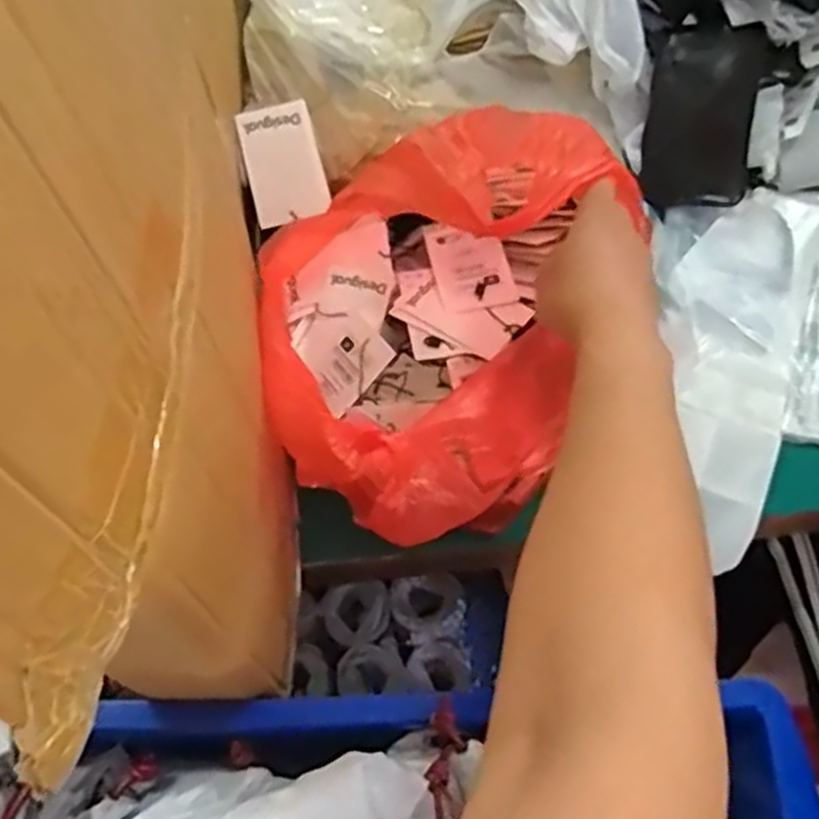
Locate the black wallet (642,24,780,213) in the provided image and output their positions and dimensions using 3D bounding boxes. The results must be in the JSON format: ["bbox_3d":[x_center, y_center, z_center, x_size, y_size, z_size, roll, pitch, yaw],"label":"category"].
[{"bbox_3d":[0.263,-0.258,0.713,0.095,0.150,0.017,14,19,17],"label":"black wallet"}]

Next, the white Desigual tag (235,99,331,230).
[{"bbox_3d":[-0.104,-0.200,0.657,0.062,0.090,0.004,-16,21,-5],"label":"white Desigual tag"}]

